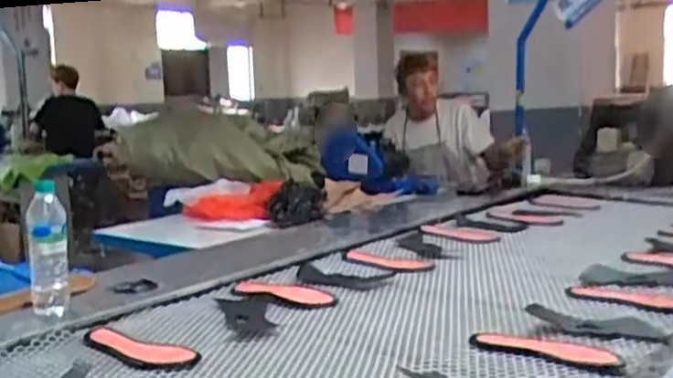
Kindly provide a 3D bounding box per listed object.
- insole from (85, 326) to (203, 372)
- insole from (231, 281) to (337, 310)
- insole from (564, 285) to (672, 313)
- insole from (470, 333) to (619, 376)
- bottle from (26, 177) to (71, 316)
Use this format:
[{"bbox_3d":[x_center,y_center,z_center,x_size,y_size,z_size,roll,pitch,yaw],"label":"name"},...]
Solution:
[{"bbox_3d":[-0.309,0.241,1.086,0.233,0.013,0.067,5,10,34],"label":"insole"},{"bbox_3d":[-0.096,0.197,1.355,0.215,0.018,0.088,5,11,28],"label":"insole"},{"bbox_3d":[0.512,0.194,1.251,0.231,0.016,0.101,8,12,40],"label":"insole"},{"bbox_3d":[0.300,0.230,1.028,0.220,0.012,0.086,8,13,42],"label":"insole"},{"bbox_3d":[-0.494,0.110,1.224,0.065,0.239,0.055,-4,10,-21],"label":"bottle"}]

